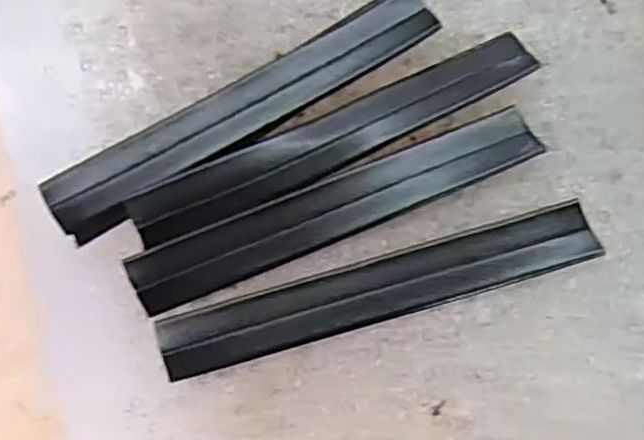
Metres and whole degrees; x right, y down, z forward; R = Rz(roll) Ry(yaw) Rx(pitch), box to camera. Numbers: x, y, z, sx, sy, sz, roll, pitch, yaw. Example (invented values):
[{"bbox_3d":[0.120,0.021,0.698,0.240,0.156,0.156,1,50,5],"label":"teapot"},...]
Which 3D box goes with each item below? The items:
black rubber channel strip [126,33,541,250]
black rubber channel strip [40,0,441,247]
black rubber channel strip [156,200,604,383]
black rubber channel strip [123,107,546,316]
[{"bbox_3d":[0.003,-0.023,0.190,0.114,0.005,0.017,-25,79,-3],"label":"black rubber channel strip"},{"bbox_3d":[-0.022,-0.031,0.193,0.114,0.005,0.019,-32,80,-4],"label":"black rubber channel strip"},{"bbox_3d":[0.014,0.018,0.182,0.114,0.004,0.015,-16,77,-2],"label":"black rubber channel strip"},{"bbox_3d":[0.004,-0.004,0.188,0.112,0.004,0.017,-22,77,-3],"label":"black rubber channel strip"}]

